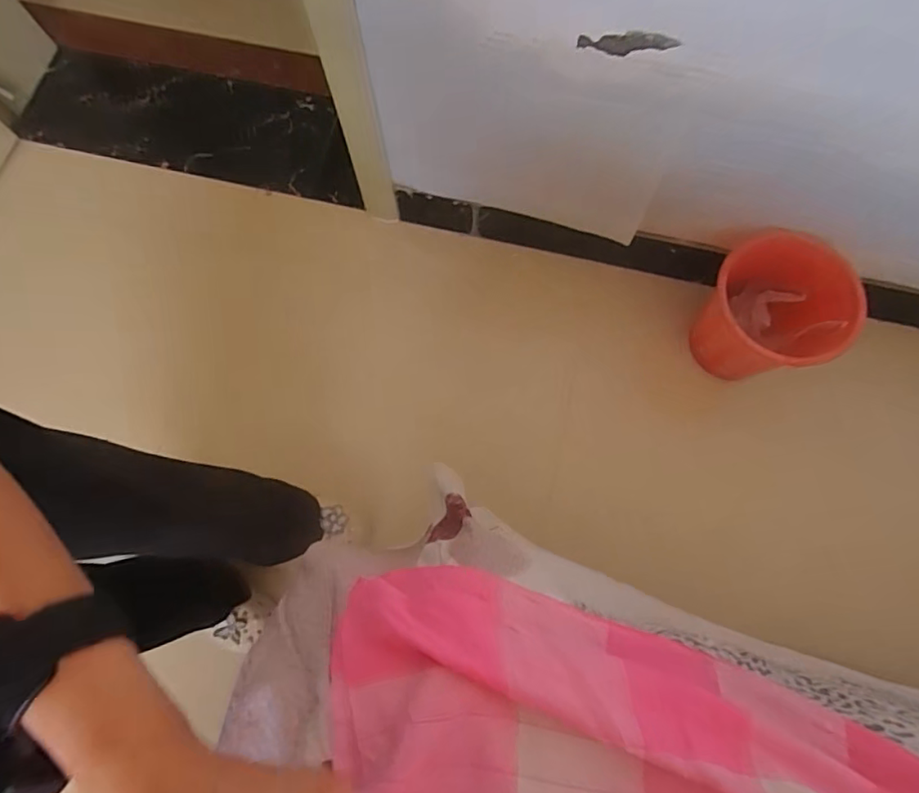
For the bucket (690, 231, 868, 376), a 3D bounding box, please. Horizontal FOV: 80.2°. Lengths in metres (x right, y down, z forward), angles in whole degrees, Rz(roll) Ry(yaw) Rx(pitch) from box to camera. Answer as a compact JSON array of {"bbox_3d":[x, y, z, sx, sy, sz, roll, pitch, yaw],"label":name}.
[{"bbox_3d":[0.573,-0.152,1.016,0.234,0.206,0.199,41,79,15],"label":"bucket"}]

